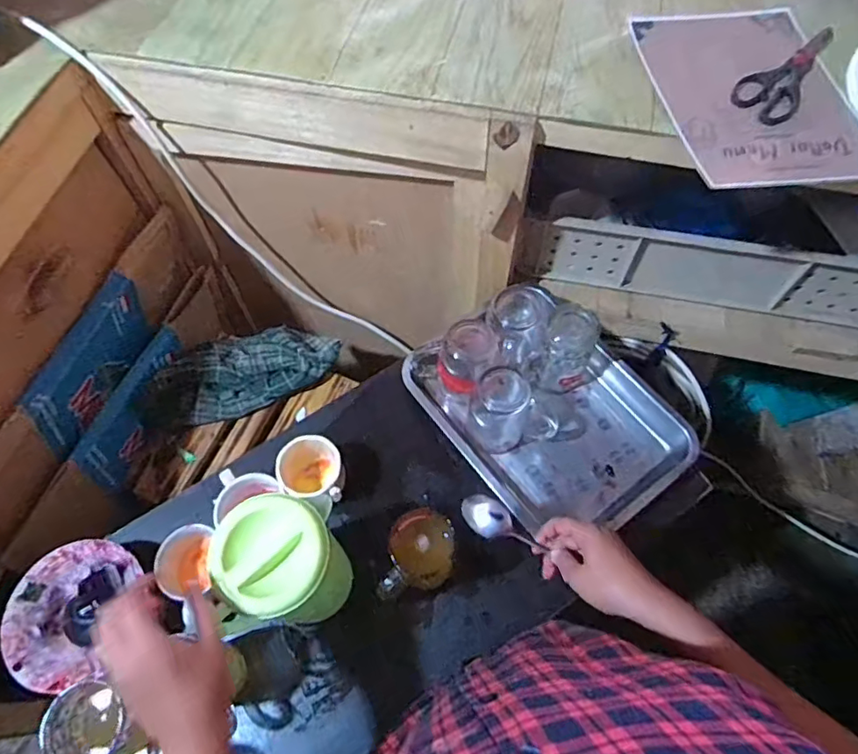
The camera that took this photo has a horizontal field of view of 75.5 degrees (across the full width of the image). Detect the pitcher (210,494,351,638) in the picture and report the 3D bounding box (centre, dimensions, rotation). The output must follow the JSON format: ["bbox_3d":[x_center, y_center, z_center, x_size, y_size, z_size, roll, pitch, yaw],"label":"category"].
[{"bbox_3d":[-0.142,0.207,0.595,0.097,0.214,0.100,-14,65,-6],"label":"pitcher"}]

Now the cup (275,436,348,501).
[{"bbox_3d":[-0.151,0.117,0.708,0.087,0.078,0.075,7,65,4],"label":"cup"}]

